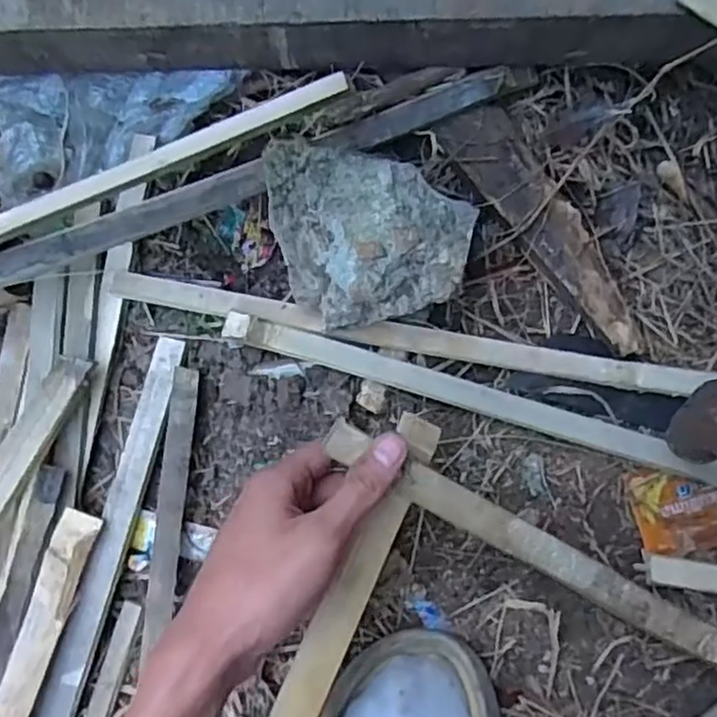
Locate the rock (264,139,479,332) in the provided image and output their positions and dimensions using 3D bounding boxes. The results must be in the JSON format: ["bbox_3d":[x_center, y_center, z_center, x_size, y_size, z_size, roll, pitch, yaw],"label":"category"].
[{"bbox_3d":[0.001,-0.062,0.393,0.119,0.068,0.087,14,86,2],"label":"rock"}]

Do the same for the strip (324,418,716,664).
[{"bbox_3d":[0.110,0.108,0.364,0.283,0.011,0.018,30,84,-6],"label":"strip"}]

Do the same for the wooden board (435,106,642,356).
[{"bbox_3d":[0.120,-0.082,0.428,0.042,0.008,0.180,-38,92,-5],"label":"wooden board"}]

